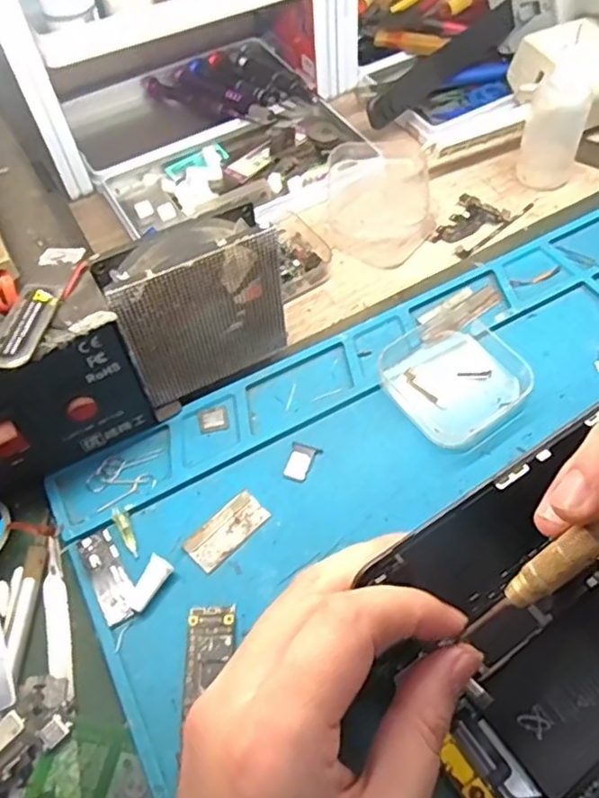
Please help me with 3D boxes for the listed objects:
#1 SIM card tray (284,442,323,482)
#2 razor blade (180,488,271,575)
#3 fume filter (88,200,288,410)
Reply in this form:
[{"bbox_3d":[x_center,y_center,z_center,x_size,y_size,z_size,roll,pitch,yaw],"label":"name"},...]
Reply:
[{"bbox_3d":[0.001,0.030,0.297,0.015,0.004,0.020,15,58,14],"label":"SIM card tray"},{"bbox_3d":[-0.033,0.059,0.281,0.038,0.004,0.018,-40,62,-21],"label":"razor blade"},{"bbox_3d":[-0.043,-0.046,0.303,0.090,0.083,0.030,-29,58,-14],"label":"fume filter"}]

